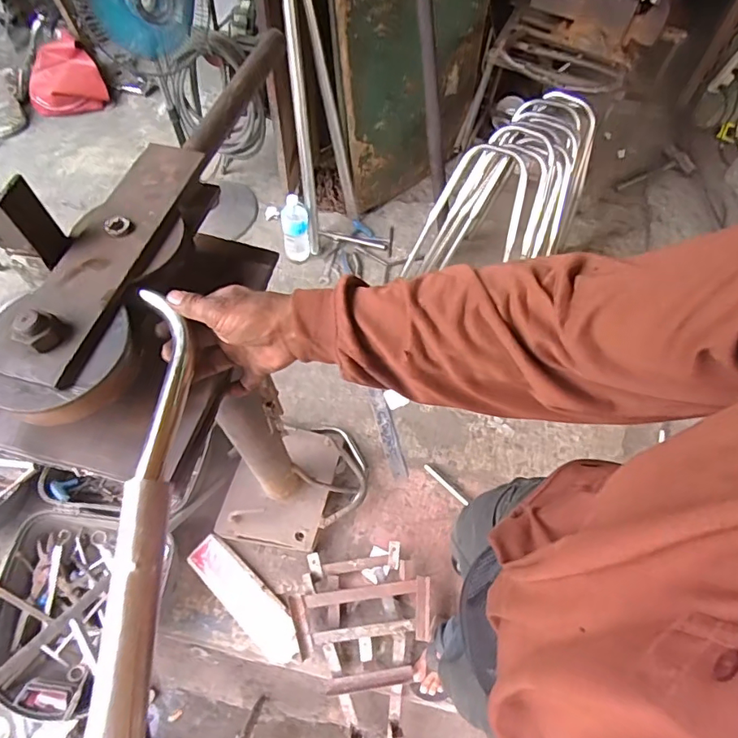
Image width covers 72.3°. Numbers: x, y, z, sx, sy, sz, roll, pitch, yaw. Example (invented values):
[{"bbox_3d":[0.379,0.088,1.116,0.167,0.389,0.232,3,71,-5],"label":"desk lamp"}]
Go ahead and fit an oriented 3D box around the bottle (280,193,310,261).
[{"bbox_3d":[-0.233,-0.441,1.596,0.084,0.263,0.064,-7,62,-6],"label":"bottle"}]

